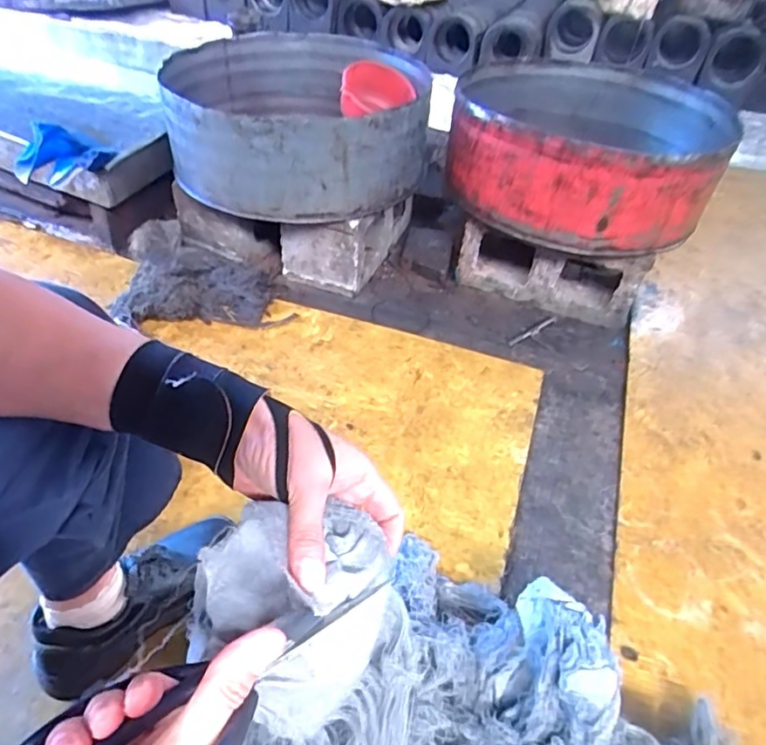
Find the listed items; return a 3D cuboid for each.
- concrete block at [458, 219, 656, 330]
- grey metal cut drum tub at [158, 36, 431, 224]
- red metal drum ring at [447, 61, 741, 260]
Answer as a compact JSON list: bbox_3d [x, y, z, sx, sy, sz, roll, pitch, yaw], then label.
[{"bbox_3d":[0.345,-0.234,1.173,0.361,0.147,0.162,14,46,7],"label":"concrete block"},{"bbox_3d":[-0.175,-0.561,1.194,0.517,0.179,0.570,-4,47,-10],"label":"grey metal cut drum tub"},{"bbox_3d":[0.414,-0.485,1.171,0.537,0.188,0.548,3,46,-3],"label":"red metal drum ring"}]

